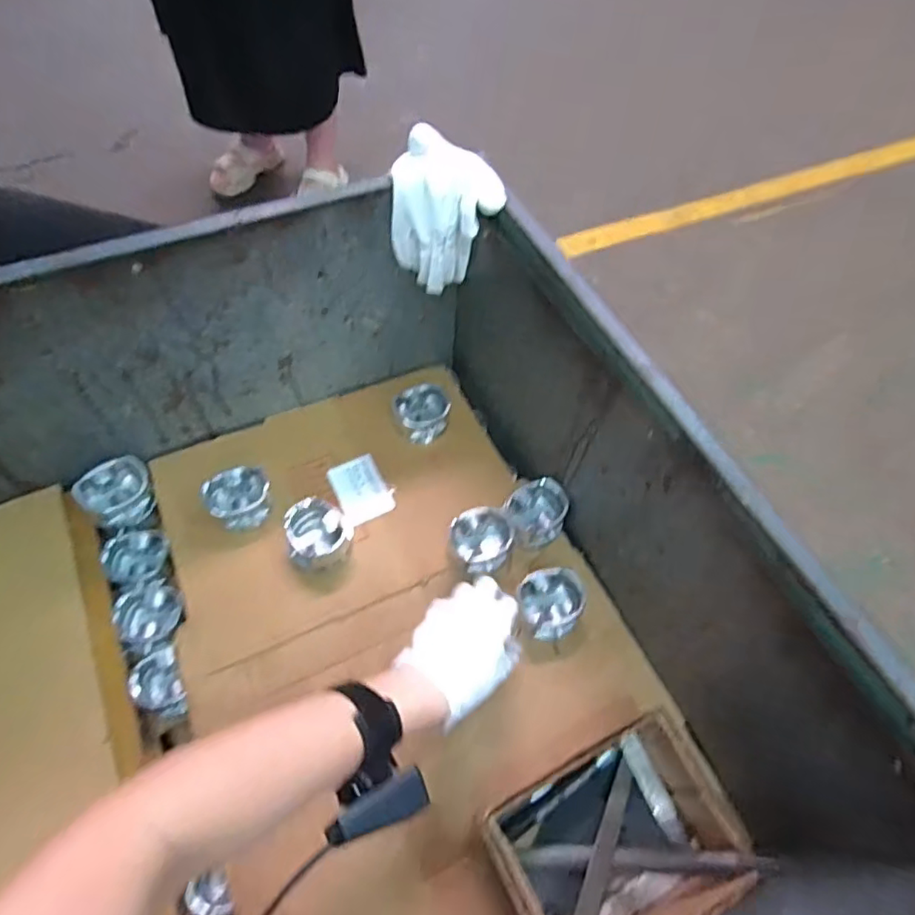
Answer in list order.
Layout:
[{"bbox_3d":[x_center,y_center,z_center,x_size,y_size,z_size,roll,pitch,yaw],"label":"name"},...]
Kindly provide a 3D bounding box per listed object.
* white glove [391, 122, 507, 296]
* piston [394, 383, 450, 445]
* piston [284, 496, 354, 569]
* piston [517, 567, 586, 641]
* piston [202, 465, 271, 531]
[{"bbox_3d":[-0.018,-0.282,0.680,0.114,0.137,0.102,-6,58,-6],"label":"white glove"},{"bbox_3d":[-0.050,-0.062,0.818,0.069,0.046,0.067,1,58,-2],"label":"piston"},{"bbox_3d":[-0.167,0.093,0.710,0.077,0.054,0.072,-20,61,-14],"label":"piston"},{"bbox_3d":[0.106,0.170,0.683,0.072,0.045,0.071,1,58,-2],"label":"piston"},{"bbox_3d":[-0.269,0.052,0.738,0.077,0.043,0.072,1,58,-2],"label":"piston"}]

